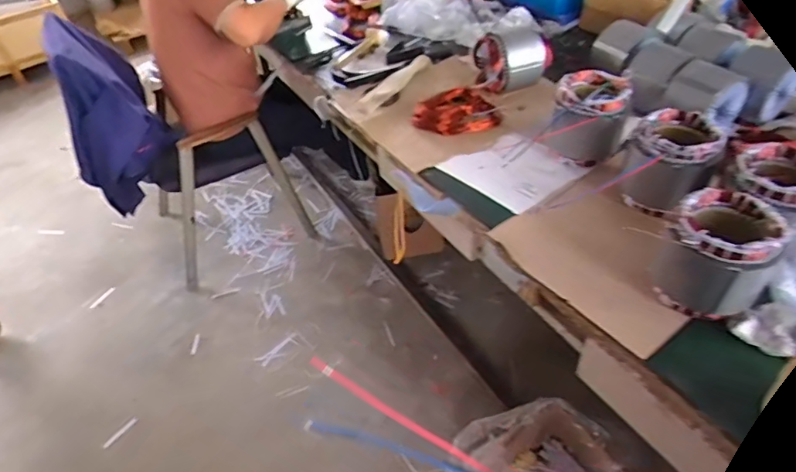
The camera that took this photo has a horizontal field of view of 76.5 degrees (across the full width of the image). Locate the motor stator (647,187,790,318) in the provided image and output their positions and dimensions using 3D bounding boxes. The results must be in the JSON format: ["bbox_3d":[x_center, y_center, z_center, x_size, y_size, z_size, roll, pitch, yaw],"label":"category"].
[{"bbox_3d":[0.513,0.028,0.818,0.145,0.158,0.162,26,52,29],"label":"motor stator"}]

